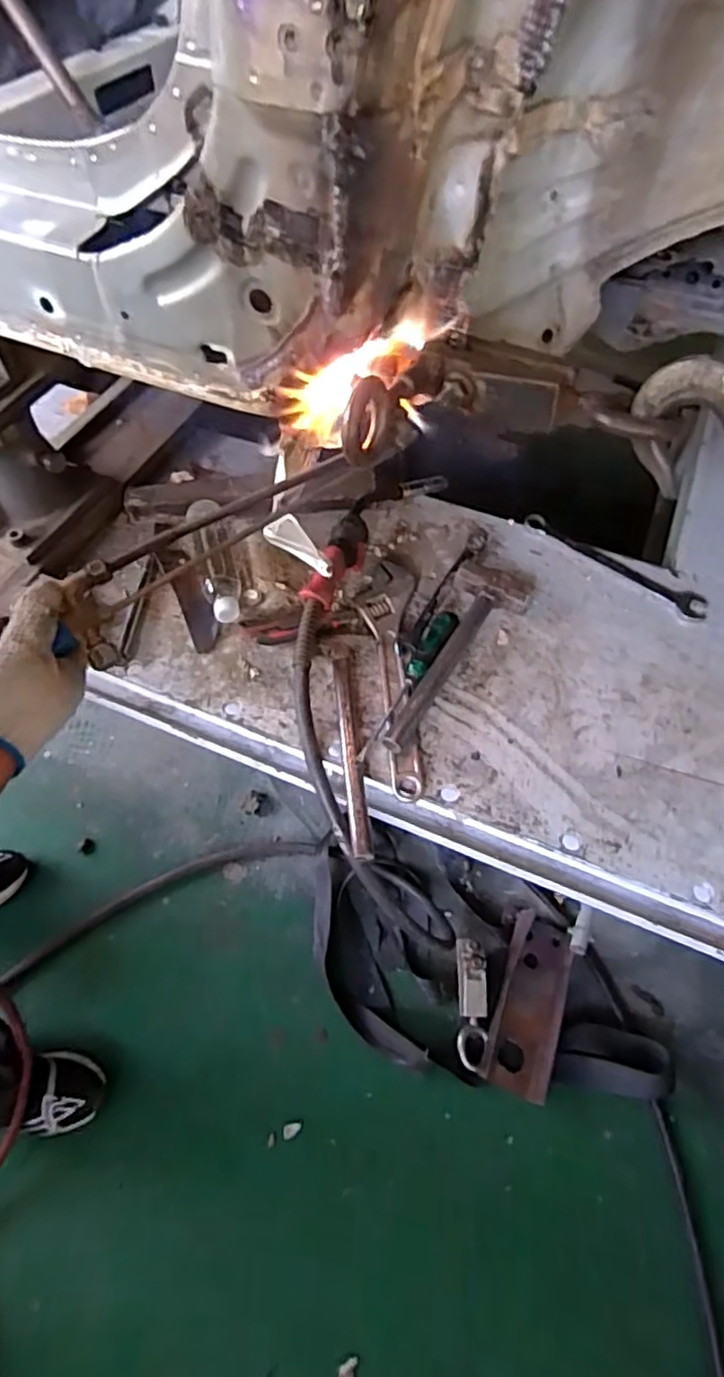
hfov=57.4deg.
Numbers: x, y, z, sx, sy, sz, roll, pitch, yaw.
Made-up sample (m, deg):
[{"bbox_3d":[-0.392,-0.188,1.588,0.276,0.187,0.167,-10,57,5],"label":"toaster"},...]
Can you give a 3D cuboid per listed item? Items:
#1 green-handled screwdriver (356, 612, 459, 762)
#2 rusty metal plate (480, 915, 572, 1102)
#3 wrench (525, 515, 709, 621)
[{"bbox_3d":[0.057,-0.009,0.851,0.033,0.029,0.241,28,61,15],"label":"green-handled screwdriver"},{"bbox_3d":[0.291,0.539,1.143,0.107,0.033,0.289,20,59,10],"label":"rusty metal plate"},{"bbox_3d":[0.375,-0.188,0.991,0.294,0.011,0.041,34,62,18],"label":"wrench"}]

